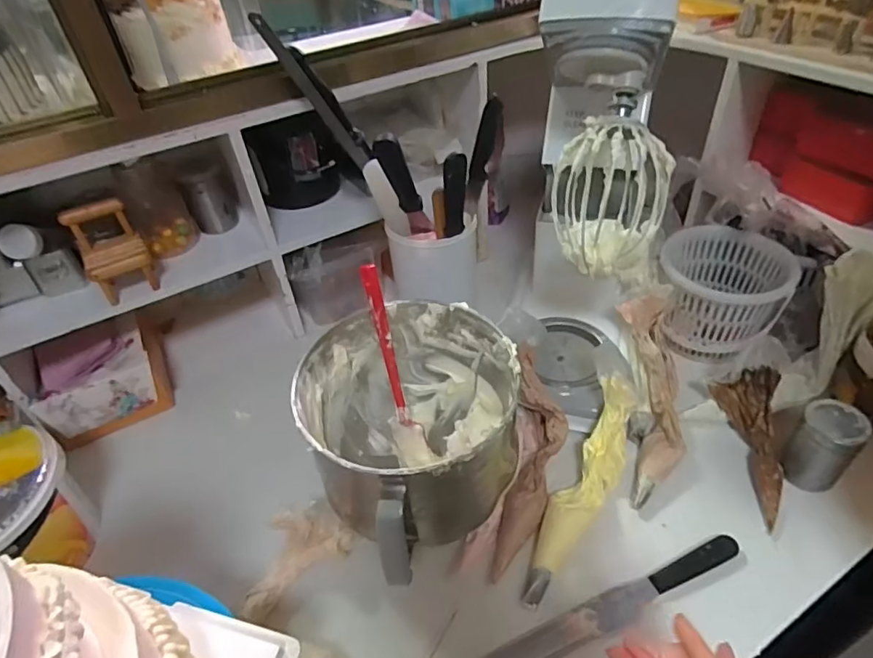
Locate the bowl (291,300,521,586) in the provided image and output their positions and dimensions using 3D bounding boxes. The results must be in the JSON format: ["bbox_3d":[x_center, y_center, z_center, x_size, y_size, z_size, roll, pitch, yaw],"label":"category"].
[{"bbox_3d":[-0.025,0.122,0.600,0.227,0.205,0.225,-4,42,3],"label":"bowl"}]

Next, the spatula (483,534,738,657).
[{"bbox_3d":[0.188,0.296,0.563,0.311,0.019,0.034,-19,43,-14],"label":"spatula"}]

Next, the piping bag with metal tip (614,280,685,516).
[{"bbox_3d":[0.285,0.087,0.703,0.072,0.054,0.284,3,68,11],"label":"piping bag with metal tip"}]

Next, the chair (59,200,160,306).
[{"bbox_3d":[-0.427,-0.104,0.704,0.074,0.114,0.059,-28,46,-22],"label":"chair"}]

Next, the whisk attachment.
[{"bbox_3d":[0.195,-0.149,0.604,0.123,0.172,0.120,4,43,12],"label":"whisk attachment"}]

